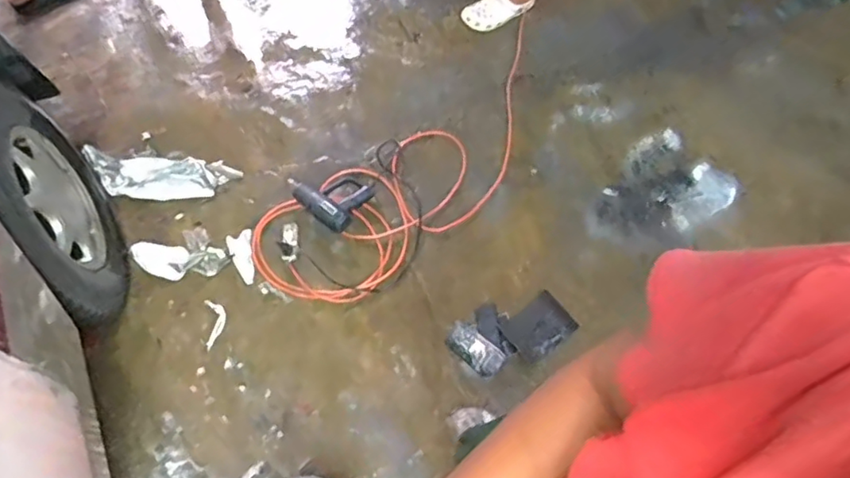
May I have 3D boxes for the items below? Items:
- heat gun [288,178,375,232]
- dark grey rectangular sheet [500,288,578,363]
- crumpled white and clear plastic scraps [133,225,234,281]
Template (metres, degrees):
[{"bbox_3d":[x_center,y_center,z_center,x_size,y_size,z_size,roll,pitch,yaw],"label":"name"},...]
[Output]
[{"bbox_3d":[-0.300,-0.142,1.775,0.231,0.074,0.183,27,67,16],"label":"heat gun"},{"bbox_3d":[0.322,0.248,1.624,0.173,0.015,0.140,-40,82,-5],"label":"dark grey rectangular sheet"},{"bbox_3d":[-0.717,0.050,1.704,0.253,0.025,0.163,-20,63,-8],"label":"crumpled white and clear plastic scraps"}]

